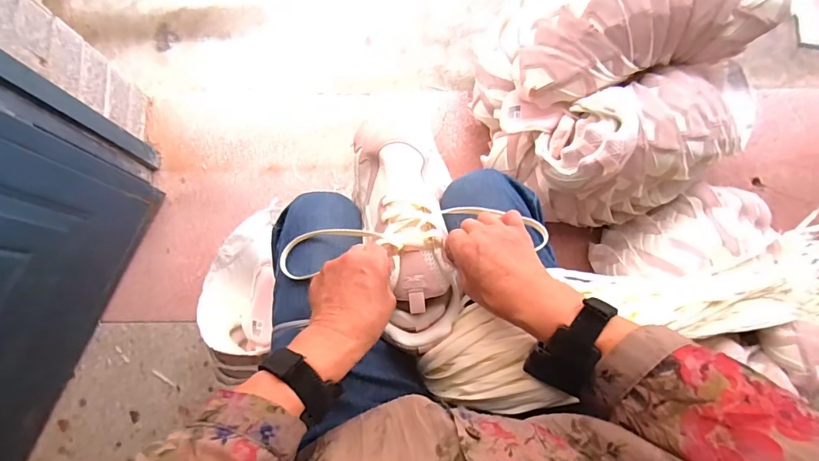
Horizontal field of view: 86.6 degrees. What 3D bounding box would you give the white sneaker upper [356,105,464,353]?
[{"bbox_3d":[-0.001,-0.007,0.482,0.102,0.070,0.263,-10,79,-2],"label":"white sneaker upper"}]

